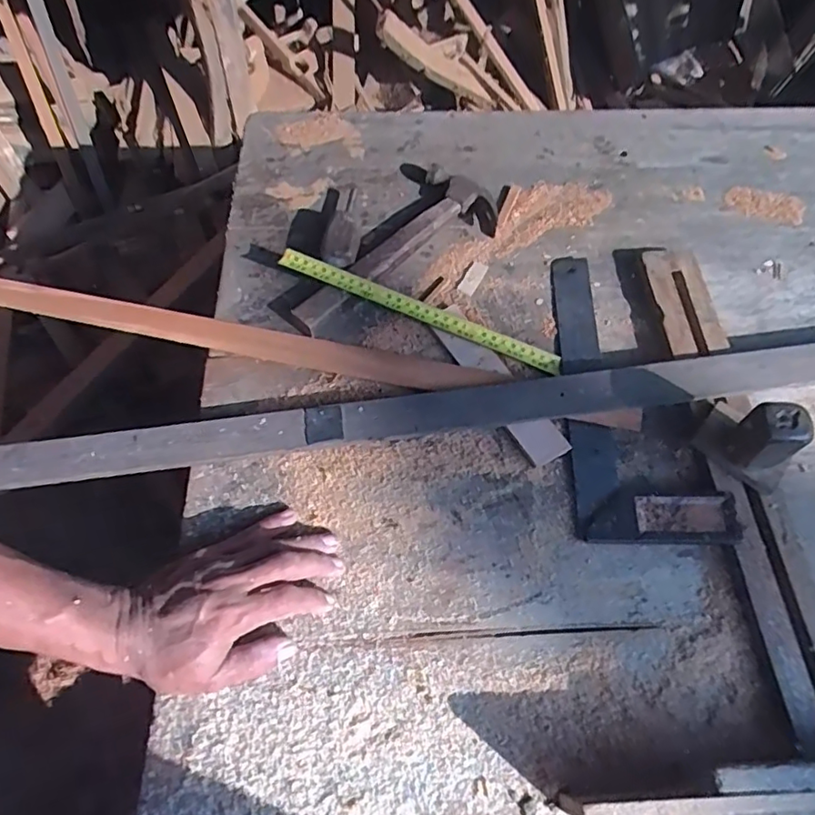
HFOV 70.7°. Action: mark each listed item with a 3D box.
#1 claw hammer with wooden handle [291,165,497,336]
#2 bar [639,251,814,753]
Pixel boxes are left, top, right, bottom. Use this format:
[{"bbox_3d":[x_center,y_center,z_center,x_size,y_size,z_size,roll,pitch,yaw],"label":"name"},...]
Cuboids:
[{"bbox_3d":[-0.032,-0.185,0.601,0.247,0.033,0.130,-33,68,-18],"label":"claw hammer with wooden handle"},{"bbox_3d":[0.281,0.037,0.497,0.059,0.022,0.442,-1,62,-3],"label":"bar"}]

